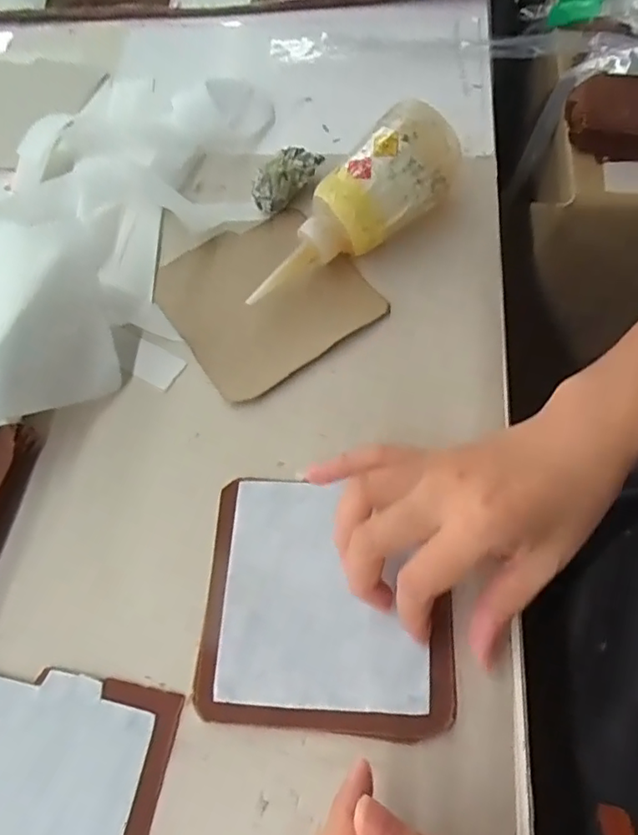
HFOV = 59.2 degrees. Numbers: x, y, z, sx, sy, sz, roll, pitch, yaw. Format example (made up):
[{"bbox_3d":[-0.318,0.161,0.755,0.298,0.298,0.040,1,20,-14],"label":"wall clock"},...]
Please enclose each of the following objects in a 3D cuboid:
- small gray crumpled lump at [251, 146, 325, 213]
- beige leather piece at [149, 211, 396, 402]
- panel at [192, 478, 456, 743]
[{"bbox_3d":[-0.025,-0.176,0.419,0.053,0.031,0.026,-33,67,-12],"label":"small gray crumpled lump"},{"bbox_3d":[-0.039,-0.086,0.395,0.124,0.010,0.132,-37,67,-7],"label":"beige leather piece"},{"bbox_3d":[0.004,0.096,0.299,0.129,0.008,0.123,3,65,5],"label":"panel"}]

